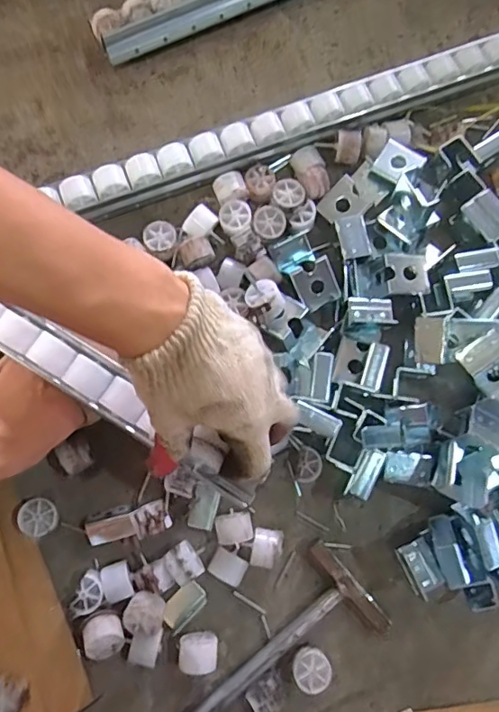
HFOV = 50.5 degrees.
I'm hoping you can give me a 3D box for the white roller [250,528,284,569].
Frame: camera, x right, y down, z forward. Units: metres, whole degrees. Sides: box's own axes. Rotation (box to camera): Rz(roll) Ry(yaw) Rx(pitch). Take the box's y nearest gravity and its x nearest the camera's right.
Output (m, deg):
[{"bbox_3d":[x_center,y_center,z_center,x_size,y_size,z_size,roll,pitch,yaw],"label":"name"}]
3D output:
[{"bbox_3d":[0.016,0.184,0.511,0.029,0.028,0.033,8,78,-2],"label":"white roller"}]

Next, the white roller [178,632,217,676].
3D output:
[{"bbox_3d":[-0.047,0.275,0.495,0.035,0.033,0.030,1,79,-4],"label":"white roller"}]

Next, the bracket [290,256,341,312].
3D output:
[{"bbox_3d":[0.071,-0.074,0.562,0.046,0.015,0.049,-34,120,-8],"label":"bracket"}]

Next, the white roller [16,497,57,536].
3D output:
[{"bbox_3d":[-0.201,0.154,0.505,0.033,0.022,0.034,1,79,-4],"label":"white roller"}]

